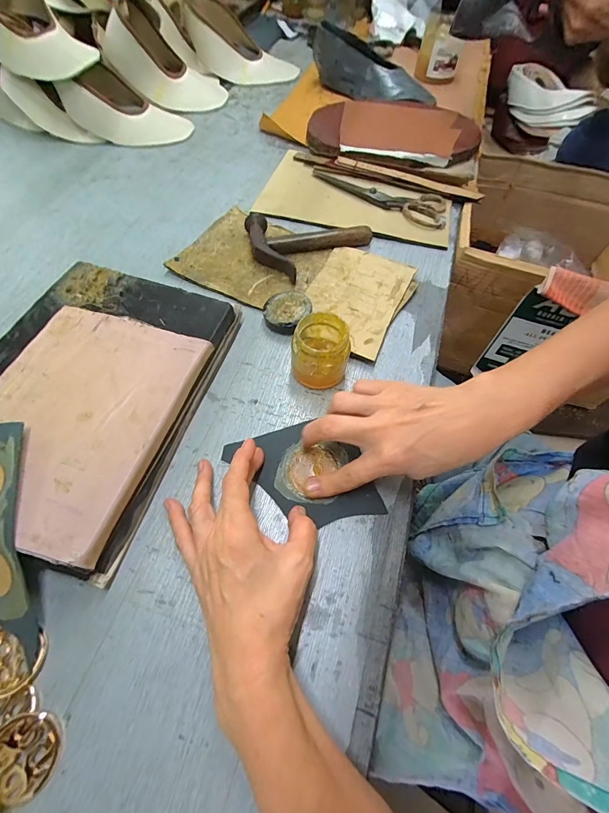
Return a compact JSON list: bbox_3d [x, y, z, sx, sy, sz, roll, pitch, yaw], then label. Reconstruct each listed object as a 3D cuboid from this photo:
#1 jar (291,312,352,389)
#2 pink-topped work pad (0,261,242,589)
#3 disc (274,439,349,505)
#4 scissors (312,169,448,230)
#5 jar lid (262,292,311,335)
[{"bbox_3d":[0.018,-0.058,0.362,0.057,0.057,0.065,17,62,8],"label":"jar"},{"bbox_3d":[-0.210,-0.016,0.346,0.208,0.048,0.294,16,62,7],"label":"pink-topped work pad"},{"bbox_3d":[0.006,0.061,0.332,0.059,0.004,0.063,1,61,-1],"label":"disc"},{"bbox_3d":[0.120,-0.343,0.548,0.232,0.006,0.078,31,65,15],"label":"scissors"},{"bbox_3d":[-0.022,-0.114,0.419,0.052,0.019,0.055,1,61,-1],"label":"jar lid"}]

